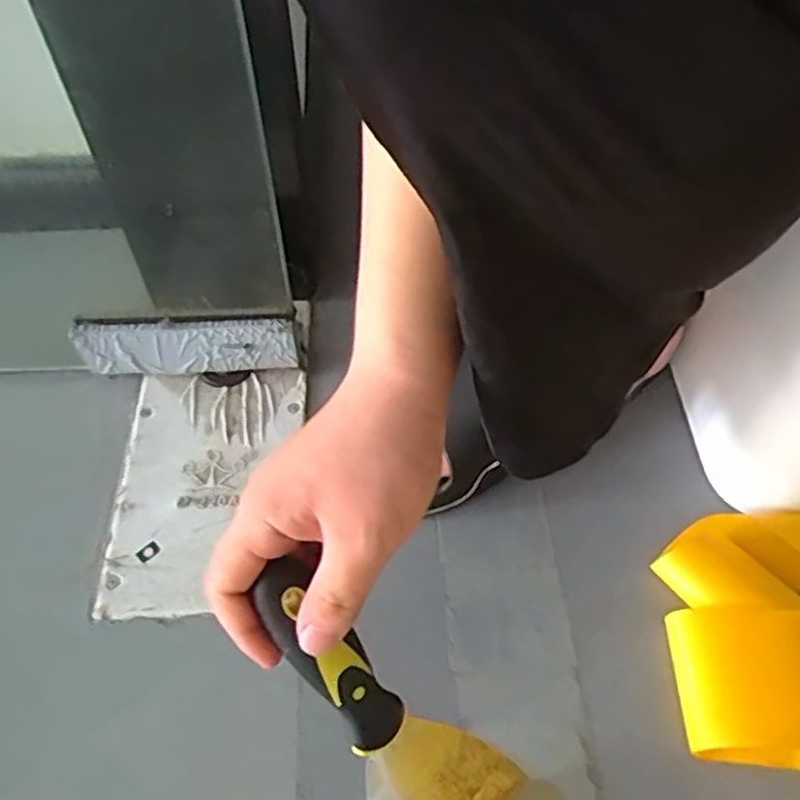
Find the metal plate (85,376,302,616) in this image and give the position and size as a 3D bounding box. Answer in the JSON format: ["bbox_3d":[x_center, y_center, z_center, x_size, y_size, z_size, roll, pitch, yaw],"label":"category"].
[{"bbox_3d":[-0.137,0.058,0.480,0.120,0.008,0.185,-1,56,-2],"label":"metal plate"}]

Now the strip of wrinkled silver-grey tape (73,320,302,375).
[{"bbox_3d":[-0.157,-0.038,0.508,0.156,0.060,0.009,-1,56,-2],"label":"strip of wrinkled silver-grey tape"}]

